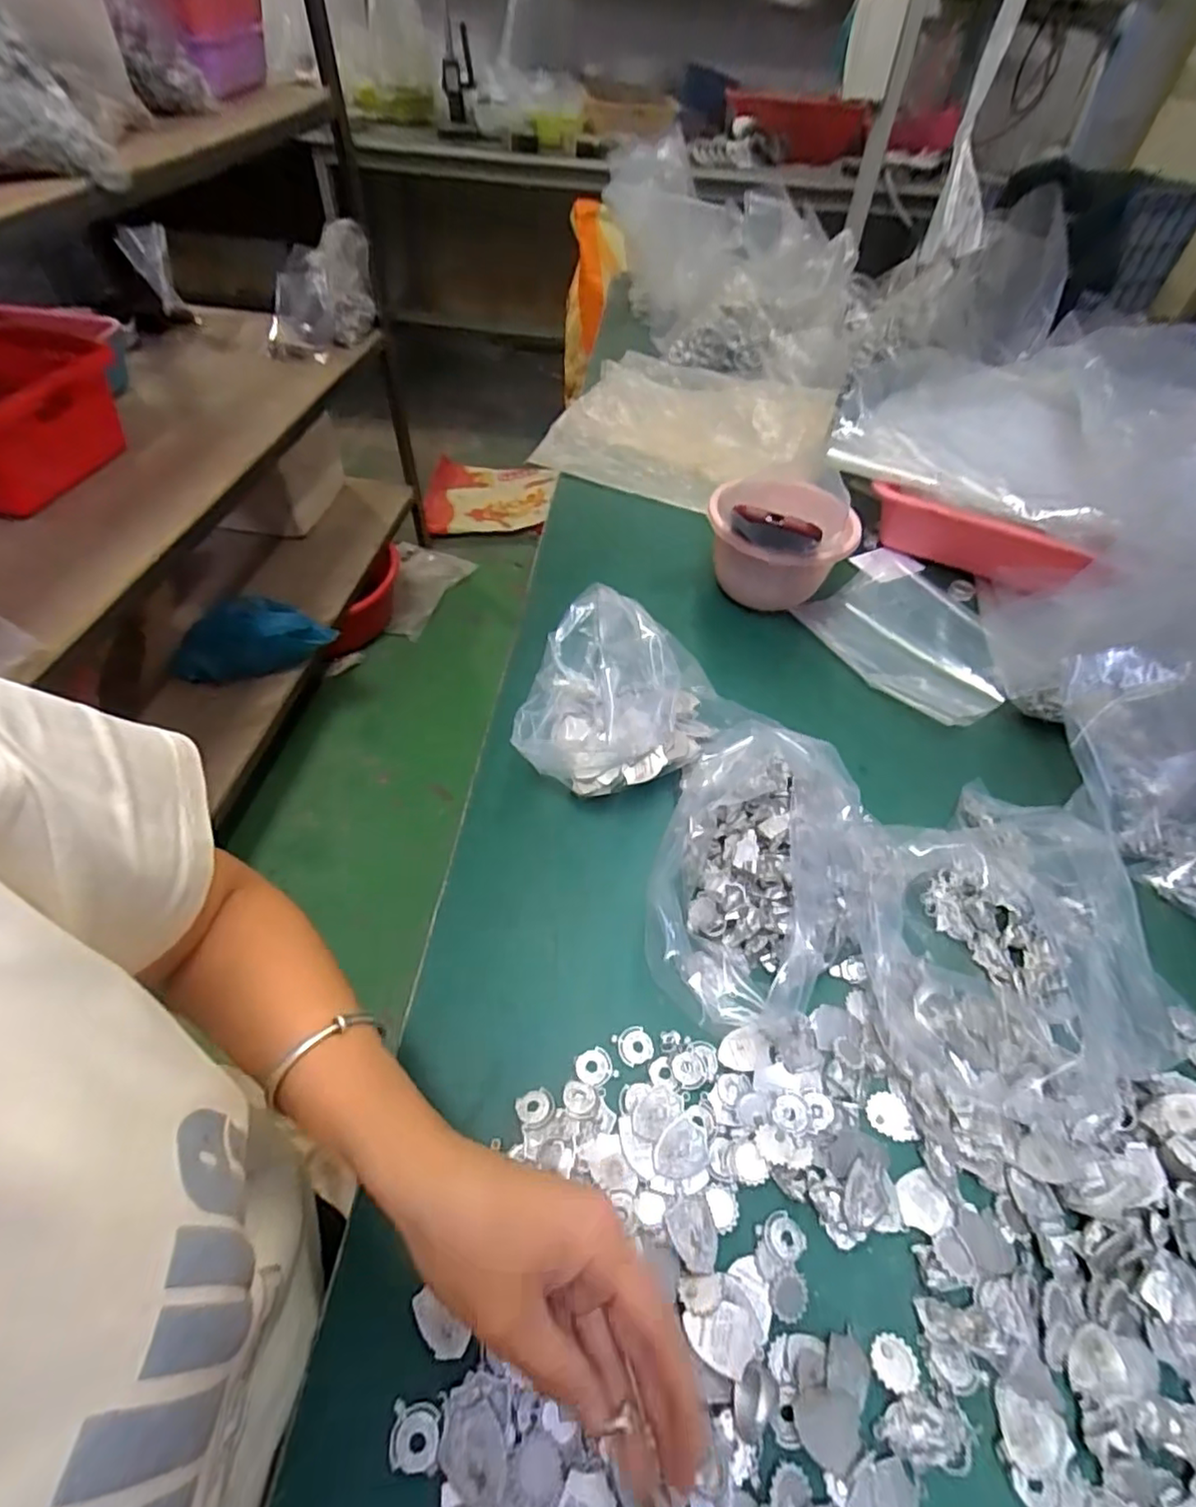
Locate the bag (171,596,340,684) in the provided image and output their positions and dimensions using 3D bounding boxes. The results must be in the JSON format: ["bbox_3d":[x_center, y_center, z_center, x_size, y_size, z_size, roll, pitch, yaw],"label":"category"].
[{"bbox_3d":[-0.669,-0.233,1.244,0.272,0.131,0.119,-18,54,-16],"label":"bag"}]

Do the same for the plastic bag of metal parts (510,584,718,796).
[{"bbox_3d":[0.016,-0.039,0.496,0.141,0.107,0.133,12,50,5],"label":"plastic bag of metal parts"}]

